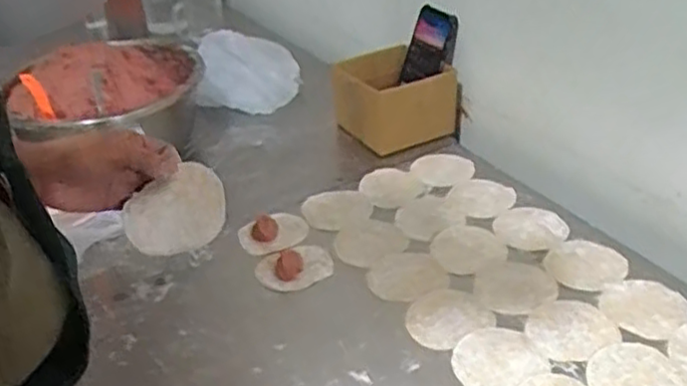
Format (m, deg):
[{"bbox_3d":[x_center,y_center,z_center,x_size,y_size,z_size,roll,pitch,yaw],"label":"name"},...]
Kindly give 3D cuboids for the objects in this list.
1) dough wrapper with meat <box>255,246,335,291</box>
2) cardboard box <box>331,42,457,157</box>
[{"bbox_3d":[-0.054,0.081,0.787,0.084,0.015,0.063,-15,37,-13],"label":"dough wrapper with meat"},{"bbox_3d":[0.070,-0.139,1.036,0.142,0.100,0.137,-22,39,-22],"label":"cardboard box"}]

